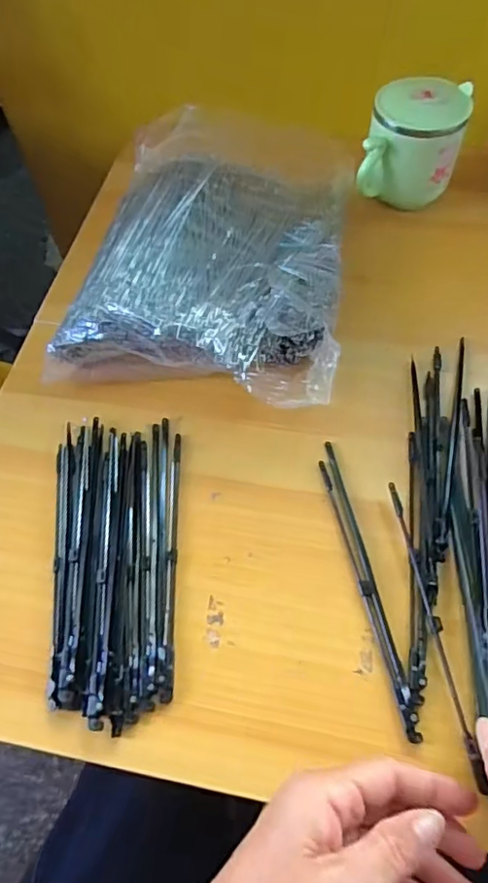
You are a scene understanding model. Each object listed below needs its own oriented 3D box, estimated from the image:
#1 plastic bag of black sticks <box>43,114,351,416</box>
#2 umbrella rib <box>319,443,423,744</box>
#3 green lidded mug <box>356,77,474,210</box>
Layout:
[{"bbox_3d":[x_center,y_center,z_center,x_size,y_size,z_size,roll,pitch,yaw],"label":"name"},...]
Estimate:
[{"bbox_3d":[-0.017,-0.160,0.462,0.209,0.061,0.280,9,63,9],"label":"plastic bag of black sticks"},{"bbox_3d":[0.074,0.083,0.352,0.013,0.007,0.184,-12,61,-2],"label":"umbrella rib"},{"bbox_3d":[0.149,-0.258,0.503,0.081,0.088,0.078,12,63,10],"label":"green lidded mug"}]

